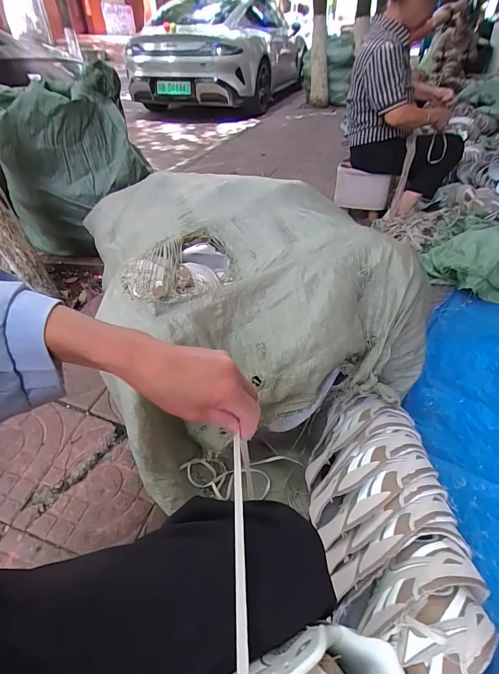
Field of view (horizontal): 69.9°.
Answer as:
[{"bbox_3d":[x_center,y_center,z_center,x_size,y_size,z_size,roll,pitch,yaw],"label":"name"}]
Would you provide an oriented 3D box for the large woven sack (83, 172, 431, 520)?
[{"bbox_3d":[-0.048,-0.090,0.877,0.609,0.403,0.759,-20,44,-18],"label":"large woven sack"}]

